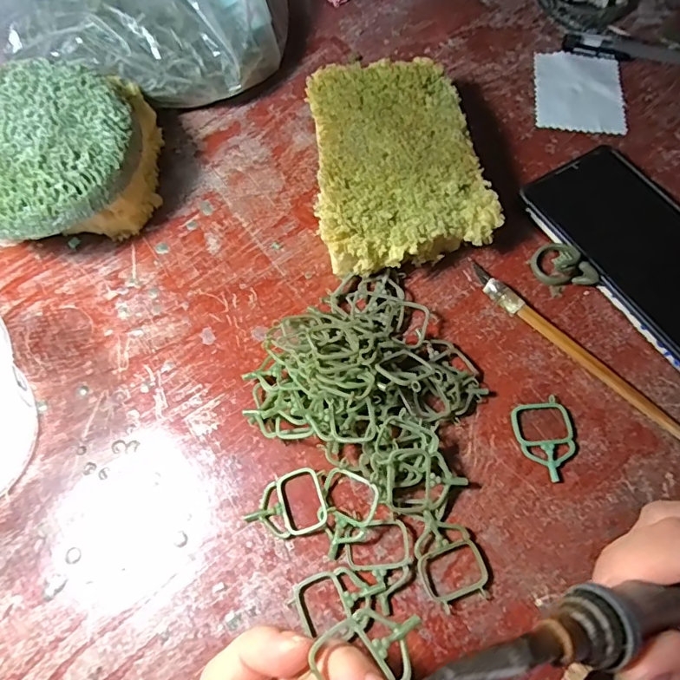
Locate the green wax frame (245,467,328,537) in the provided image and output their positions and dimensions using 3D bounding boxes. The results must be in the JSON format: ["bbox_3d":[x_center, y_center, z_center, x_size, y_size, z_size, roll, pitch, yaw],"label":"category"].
[{"bbox_3d":[-0.025,0.078,0.229,0.037,0.007,0.028,-22,67,-10],"label":"green wax frame"}]

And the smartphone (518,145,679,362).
[{"bbox_3d":[0.190,-0.045,0.285,0.087,0.013,0.167,-28,68,-13],"label":"smartphone"}]

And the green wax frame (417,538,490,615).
[{"bbox_3d":[0.052,0.104,0.217,0.030,0.006,0.025,-18,66,-8],"label":"green wax frame"}]

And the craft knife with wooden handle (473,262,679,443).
[{"bbox_3d":[0.130,0.009,0.261,0.015,0.010,0.153,-40,71,-17],"label":"craft knife with wooden handle"}]

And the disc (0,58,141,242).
[{"bbox_3d":[-0.161,-0.104,0.259,0.097,0.023,0.102,0,65,0],"label":"disc"}]

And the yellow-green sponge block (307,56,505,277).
[{"bbox_3d":[0.030,-0.103,0.296,0.102,0.043,0.140,-9,65,-5],"label":"yellow-green sponge block"}]

